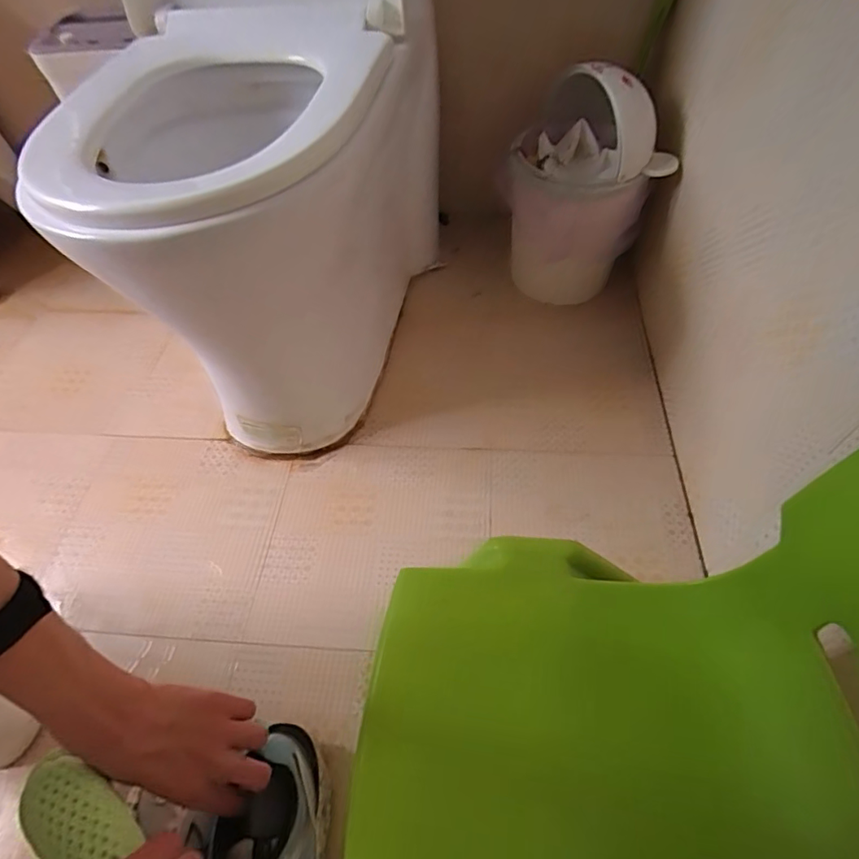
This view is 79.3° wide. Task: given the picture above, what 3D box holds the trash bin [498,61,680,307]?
[{"bbox_3d":[0.249,-0.374,0.885,0.247,0.367,0.218,9,55,10],"label":"trash bin"}]

